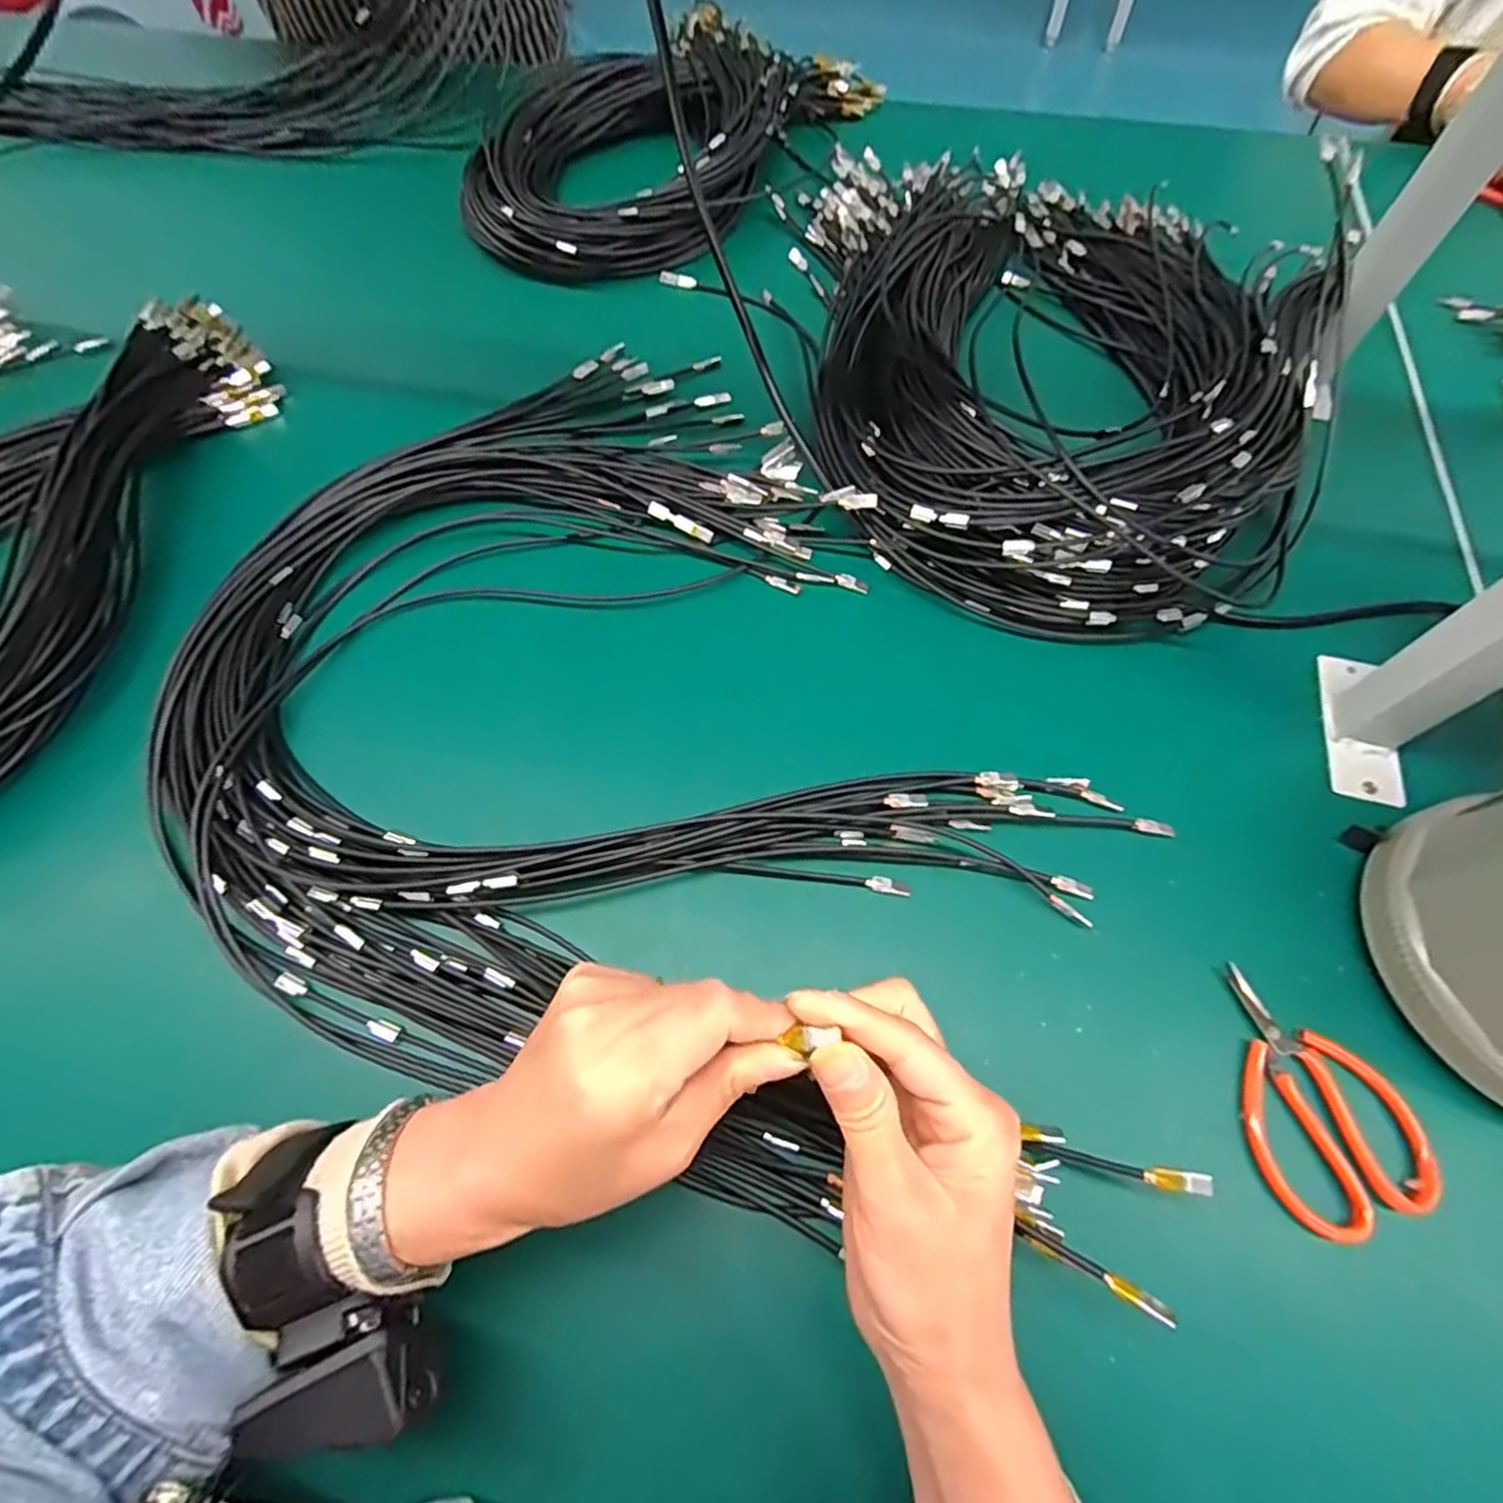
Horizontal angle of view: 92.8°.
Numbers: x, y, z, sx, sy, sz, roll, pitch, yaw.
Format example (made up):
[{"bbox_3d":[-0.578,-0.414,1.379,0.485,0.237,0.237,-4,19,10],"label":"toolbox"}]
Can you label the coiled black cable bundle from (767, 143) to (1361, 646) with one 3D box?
[{"bbox_3d":[0.237,-0.325,0.544,0.372,0.082,0.522,-1,63,0],"label":"coiled black cable bundle"}]

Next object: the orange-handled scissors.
[{"bbox_3d":[0.260,0.159,0.336,0.066,0.015,0.110,-15,64,-7],"label":"orange-handled scissors"}]

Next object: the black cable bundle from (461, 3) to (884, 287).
[{"bbox_3d":[-0.090,-0.625,0.724,0.257,0.062,0.461,27,67,13],"label":"black cable bundle"}]

